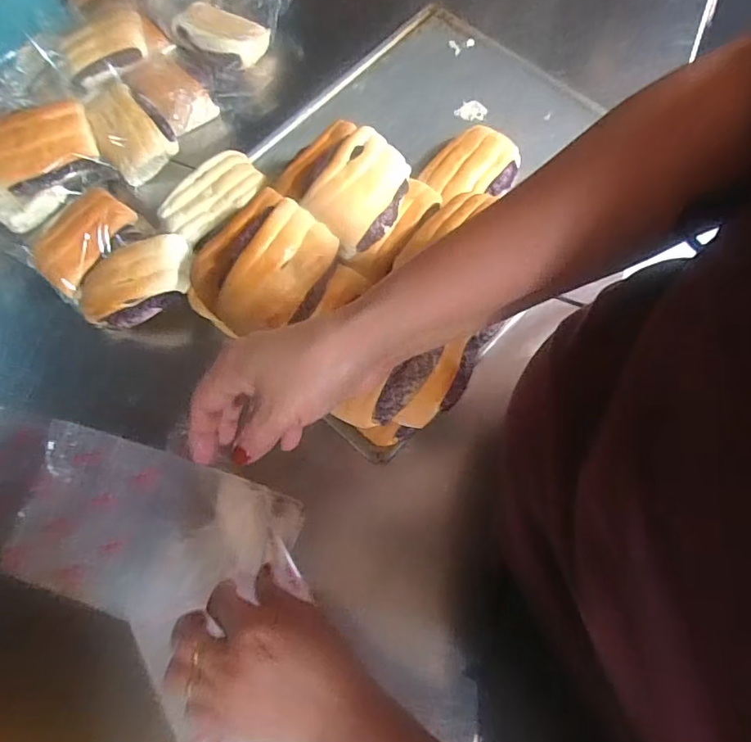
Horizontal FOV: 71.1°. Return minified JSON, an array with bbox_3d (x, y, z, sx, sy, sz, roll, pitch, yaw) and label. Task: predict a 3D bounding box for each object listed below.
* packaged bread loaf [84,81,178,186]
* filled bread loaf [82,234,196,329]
[{"bbox_3d":[-0.258,-0.255,0.550,0.070,0.043,0.104,-30,72,-10],"label":"packaged bread loaf"},{"bbox_3d":[-0.216,-0.082,0.474,0.105,0.033,0.062,-16,90,7],"label":"filled bread loaf"}]

